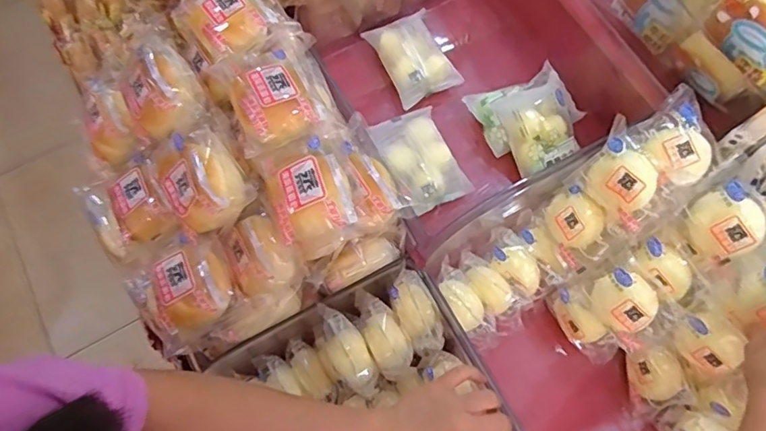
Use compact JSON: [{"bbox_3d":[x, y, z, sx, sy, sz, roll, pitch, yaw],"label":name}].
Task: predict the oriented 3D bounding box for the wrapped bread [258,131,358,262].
[{"bbox_3d":[-0.069,-0.021,0.485,0.071,0.041,0.105,-20,71,-5],"label":"wrapped bread"}]

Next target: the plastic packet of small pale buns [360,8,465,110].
[{"bbox_3d":[0.038,-0.208,0.704,0.078,0.030,0.120,-26,72,-7],"label":"plastic packet of small pale buns"}]

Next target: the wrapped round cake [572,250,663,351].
[{"bbox_3d":[0.235,0.089,0.523,0.082,0.066,0.029,52,40,6],"label":"wrapped round cake"}]

